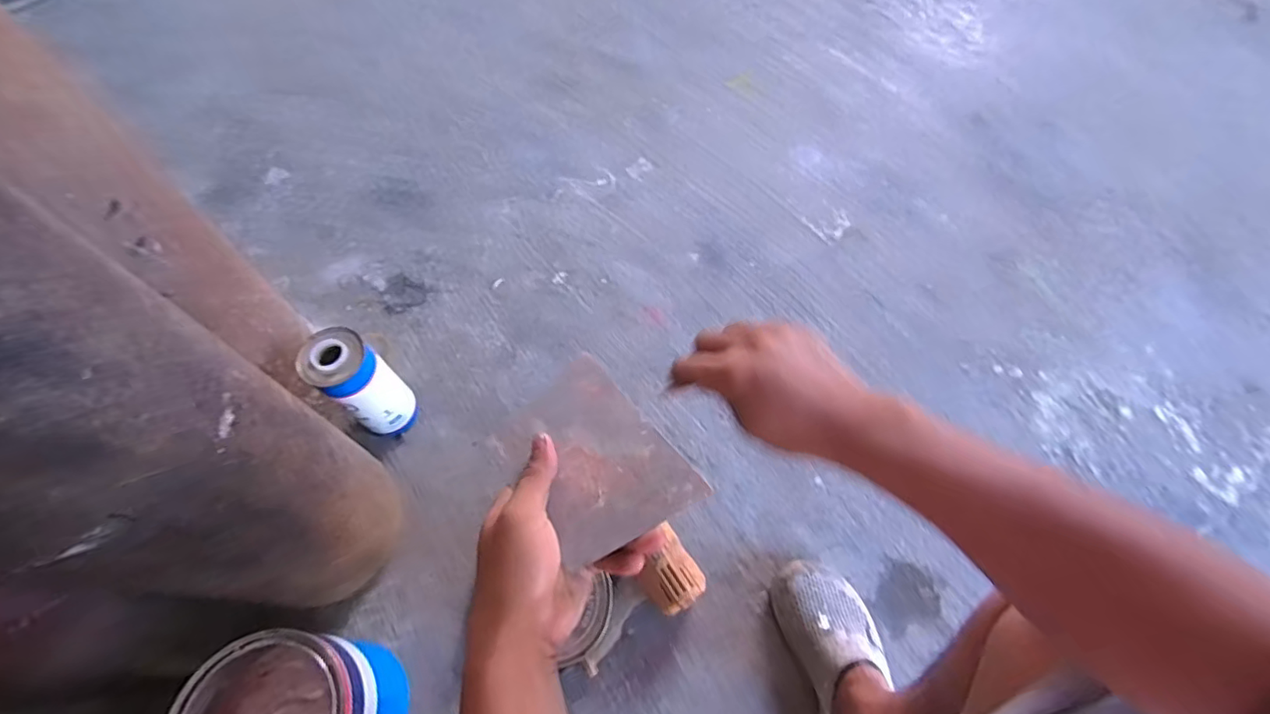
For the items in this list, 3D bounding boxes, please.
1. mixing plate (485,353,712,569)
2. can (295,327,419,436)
[{"bbox_3d":[-0.031,0.066,0.369,0.093,0.009,0.132,-36,56,-13],"label":"mixing plate"},{"bbox_3d":[-0.387,0.042,0.803,0.083,0.206,0.081,0,63,-1],"label":"can"}]

